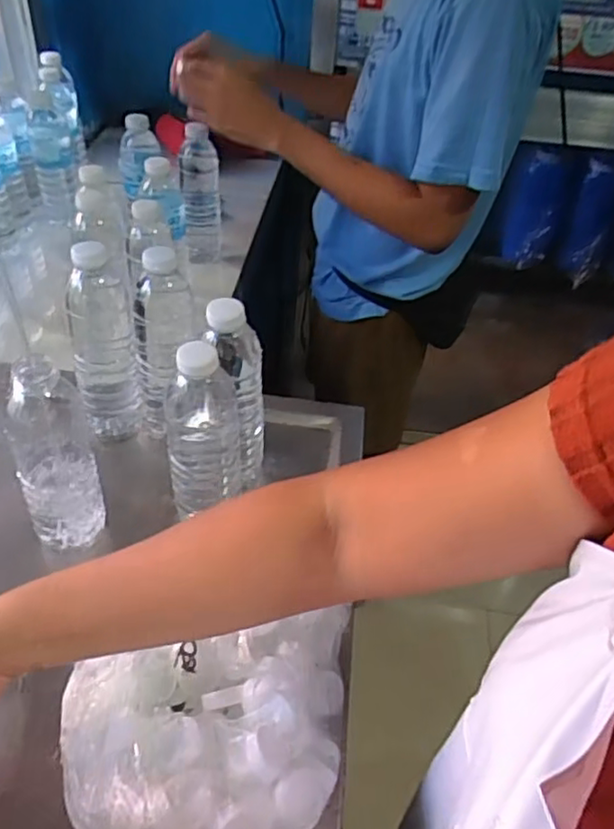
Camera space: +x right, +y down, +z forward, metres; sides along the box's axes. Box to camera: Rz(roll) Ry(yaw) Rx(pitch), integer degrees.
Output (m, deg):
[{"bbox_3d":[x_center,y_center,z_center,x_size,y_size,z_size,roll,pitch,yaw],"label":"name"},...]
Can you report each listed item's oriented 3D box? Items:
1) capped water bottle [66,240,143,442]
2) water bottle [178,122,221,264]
[{"bbox_3d":[-0.201,-0.066,0.636,0.059,0.204,0.055,-9,45,-14],"label":"capped water bottle"},{"bbox_3d":[-0.161,-0.325,0.972,0.057,0.197,0.056,0,44,-6],"label":"water bottle"}]

